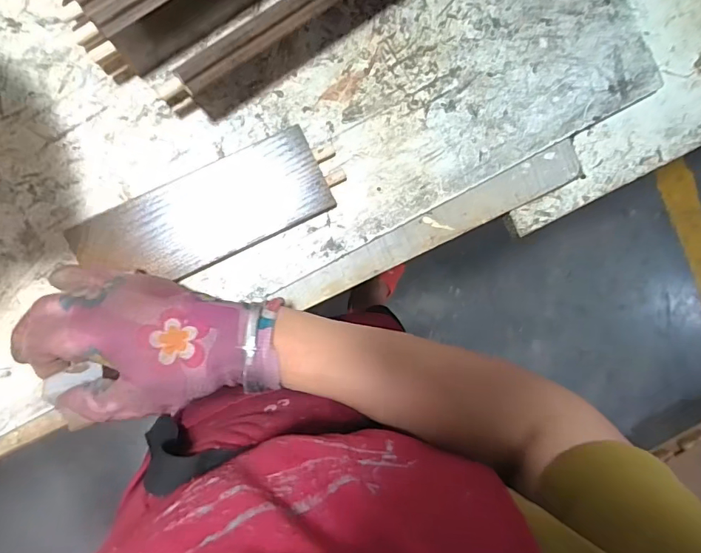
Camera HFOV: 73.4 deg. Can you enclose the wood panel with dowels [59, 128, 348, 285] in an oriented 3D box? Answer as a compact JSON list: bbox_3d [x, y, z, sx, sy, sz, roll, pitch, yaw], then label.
[{"bbox_3d":[-0.101,-0.048,0.345,0.189,0.009,0.070,-23,97,-10],"label":"wood panel with dowels"}]

